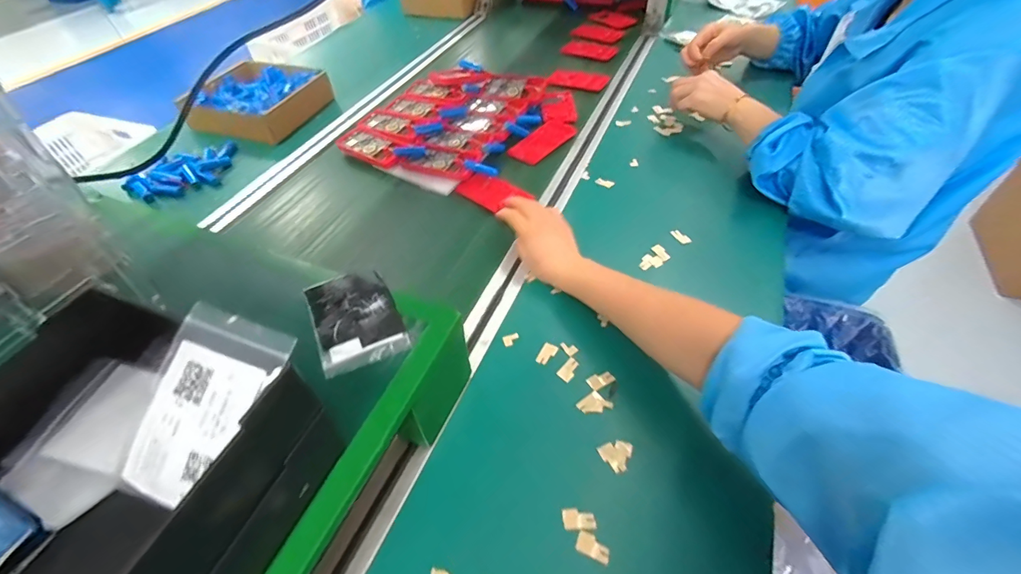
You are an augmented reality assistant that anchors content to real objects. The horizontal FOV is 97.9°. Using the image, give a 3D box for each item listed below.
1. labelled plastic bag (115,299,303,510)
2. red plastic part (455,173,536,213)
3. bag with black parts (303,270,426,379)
[{"bbox_3d":[-0.168,0.065,0.242,0.067,0.007,0.100,17,79,12],"label":"labelled plastic bag"},{"bbox_3d":[-0.027,-0.145,0.672,0.107,0.006,0.060,35,70,33],"label":"red plastic part"},{"bbox_3d":[-0.135,0.024,0.401,0.081,0.012,0.105,-23,52,-17],"label":"bag with black parts"}]

